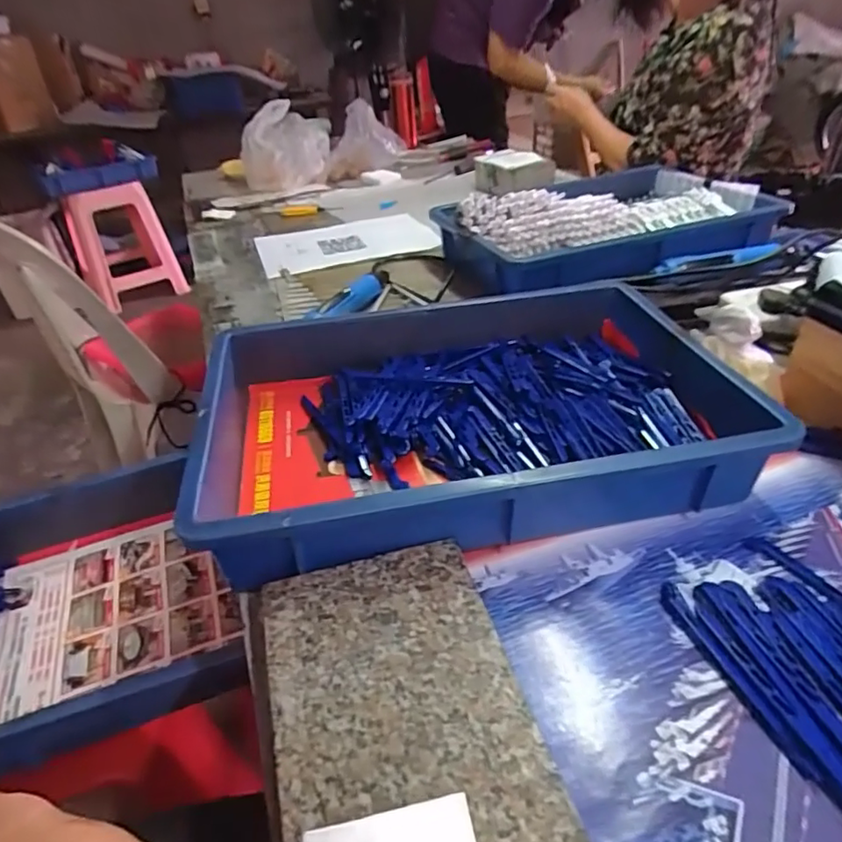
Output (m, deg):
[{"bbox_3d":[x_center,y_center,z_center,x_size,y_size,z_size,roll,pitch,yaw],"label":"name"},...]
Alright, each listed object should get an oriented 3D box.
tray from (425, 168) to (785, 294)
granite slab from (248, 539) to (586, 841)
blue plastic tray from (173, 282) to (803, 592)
[{"bbox_3d":[0.260,-0.299,0.847,0.446,0.074,0.321,-16,37,-15],"label":"tray"},{"bbox_3d":[-0.012,0.171,0.301,0.138,0.024,0.239,-10,36,-12],"label":"granite slab"},{"bbox_3d":[0.043,-0.011,0.501,0.425,0.078,0.282,-8,36,-8],"label":"blue plastic tray"}]

